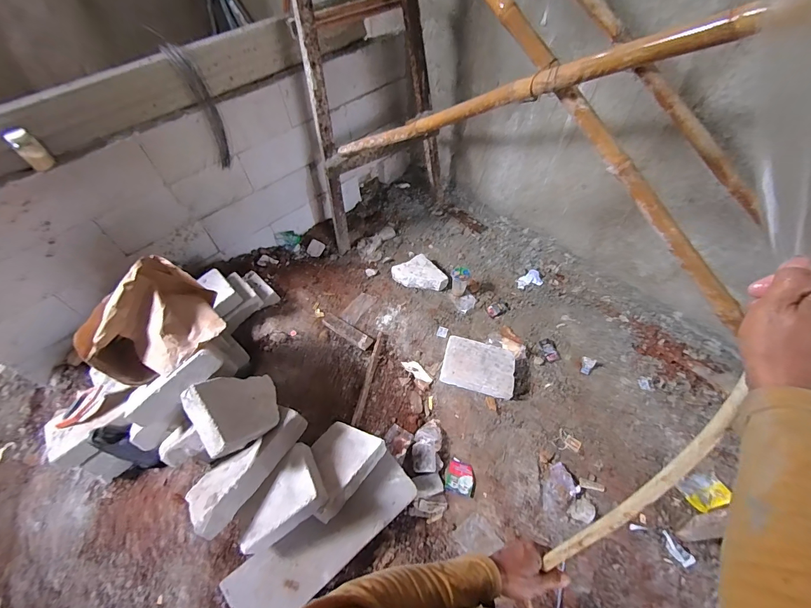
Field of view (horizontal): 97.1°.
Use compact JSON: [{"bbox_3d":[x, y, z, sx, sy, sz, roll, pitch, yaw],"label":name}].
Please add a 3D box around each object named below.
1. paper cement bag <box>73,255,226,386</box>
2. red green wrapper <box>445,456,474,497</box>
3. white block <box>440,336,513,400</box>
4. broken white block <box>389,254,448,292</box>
[{"bbox_3d":[-0.712,0.060,1.081,0.246,0.211,0.363,14,55,12],"label":"paper cement bag"},{"bbox_3d":[0.202,0.638,1.321,0.095,0.018,0.119,11,55,10],"label":"red green wrapper"},{"bbox_3d":[0.309,0.270,1.520,0.293,0.086,0.213,13,55,11],"label":"white block"},{"bbox_3d":[0.074,-0.144,1.834,0.202,0.084,0.244,-37,61,-23],"label":"broken white block"}]

